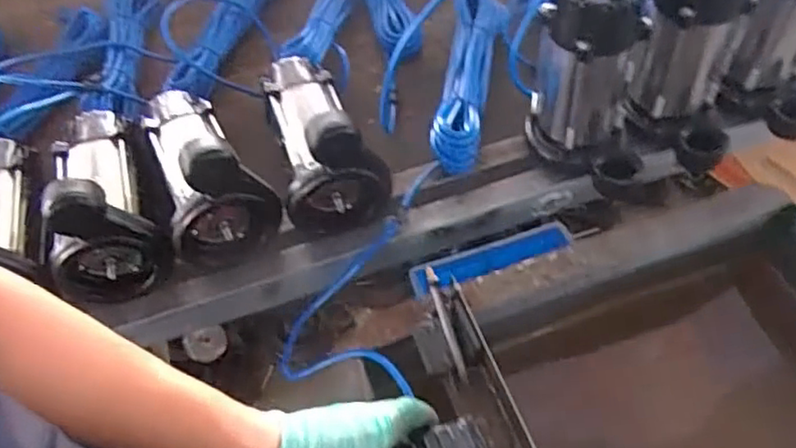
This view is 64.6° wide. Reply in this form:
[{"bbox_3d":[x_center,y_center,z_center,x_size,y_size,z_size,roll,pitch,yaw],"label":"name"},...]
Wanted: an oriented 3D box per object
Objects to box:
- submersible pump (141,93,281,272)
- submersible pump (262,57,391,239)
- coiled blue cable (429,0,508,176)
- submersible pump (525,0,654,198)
[{"bbox_3d":[-0.248,-0.074,0.734,0.117,0.171,0.228,-31,57,-17],"label":"submersible pump"},{"bbox_3d":[-0.110,-0.120,0.765,0.113,0.159,0.232,-22,55,-11],"label":"submersible pump"},{"bbox_3d":[0.102,-0.220,0.870,0.074,0.055,0.333,5,54,8],"label":"coiled blue cable"},{"bbox_3d":[0.219,-0.157,0.713,0.123,0.237,0.144,4,54,8],"label":"submersible pump"}]

